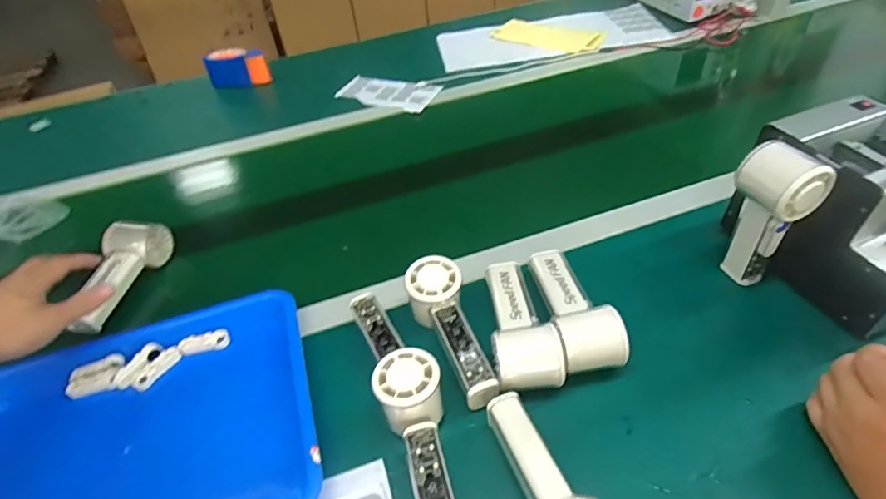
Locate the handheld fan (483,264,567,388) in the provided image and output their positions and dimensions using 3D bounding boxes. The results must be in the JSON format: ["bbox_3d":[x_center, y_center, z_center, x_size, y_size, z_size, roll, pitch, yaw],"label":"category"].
[{"bbox_3d":[0.076,0.070,0.490,0.067,0.048,0.156,-4,43,2],"label":"handheld fan"}]

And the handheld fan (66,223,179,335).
[{"bbox_3d":[-0.390,0.035,0.597,0.046,0.065,0.155,2,54,8],"label":"handheld fan"}]

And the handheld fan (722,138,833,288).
[{"bbox_3d":[0.318,-0.027,0.491,0.059,0.157,0.055,-13,44,-8],"label":"handheld fan"}]

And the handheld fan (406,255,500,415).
[{"bbox_3d":[0.004,0.079,0.483,0.056,0.056,0.154,-14,44,-9],"label":"handheld fan"}]

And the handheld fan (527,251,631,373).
[{"bbox_3d":[0.127,0.055,0.500,0.061,0.052,0.157,-11,43,-5],"label":"handheld fan"}]

